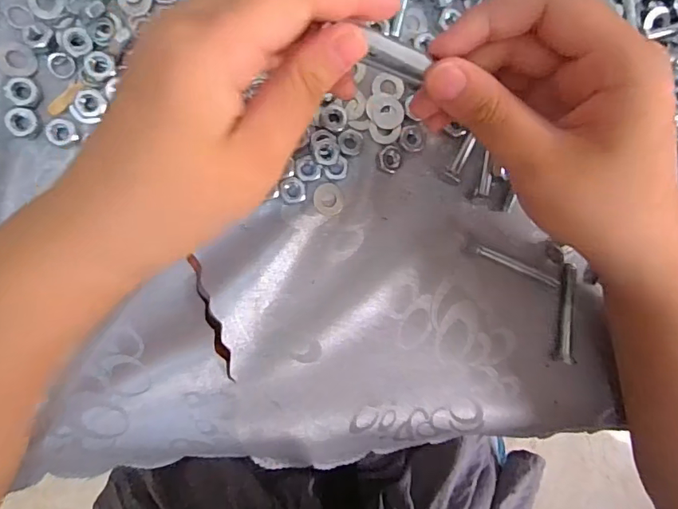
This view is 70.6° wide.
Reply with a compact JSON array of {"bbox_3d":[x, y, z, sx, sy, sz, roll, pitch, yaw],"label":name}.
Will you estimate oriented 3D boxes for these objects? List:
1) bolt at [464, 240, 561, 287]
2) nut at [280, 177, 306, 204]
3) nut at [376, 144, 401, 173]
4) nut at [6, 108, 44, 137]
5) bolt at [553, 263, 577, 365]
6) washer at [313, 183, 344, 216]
[{"bbox_3d":[0.095,0.006,0.262,0.057,0.004,0.007,23,88,-9],"label":"bolt"},{"bbox_3d":[-0.023,-0.032,0.242,0.012,0.004,0.013,0,92,-9],"label":"nut"},{"bbox_3d":[0.026,-0.050,0.249,0.013,0.007,0.013,0,92,-9],"label":"nut"},{"bbox_3d":[-0.146,-0.061,0.222,0.013,0.006,0.013,0,92,-9],"label":"nut"},{"bbox_3d":[0.126,0.033,0.265,0.008,0.007,0.054,1,91,-9],"label":"bolt"},{"bbox_3d":[-0.005,-0.028,0.246,0.016,0.004,0.016,0,92,-9],"label":"washer"}]

